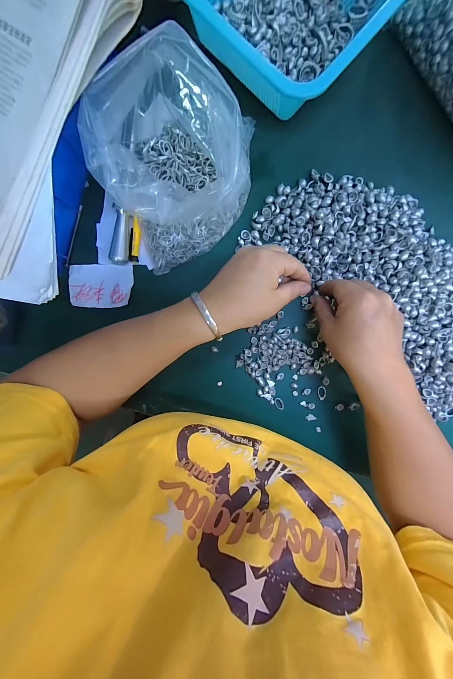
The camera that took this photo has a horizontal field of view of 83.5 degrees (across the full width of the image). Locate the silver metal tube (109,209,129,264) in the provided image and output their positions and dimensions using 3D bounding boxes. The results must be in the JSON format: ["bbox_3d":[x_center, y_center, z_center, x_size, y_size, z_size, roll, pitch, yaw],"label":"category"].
[{"bbox_3d":[-0.124,-0.120,0.301,0.019,0.019,0.061,5,93,-1],"label":"silver metal tube"}]

